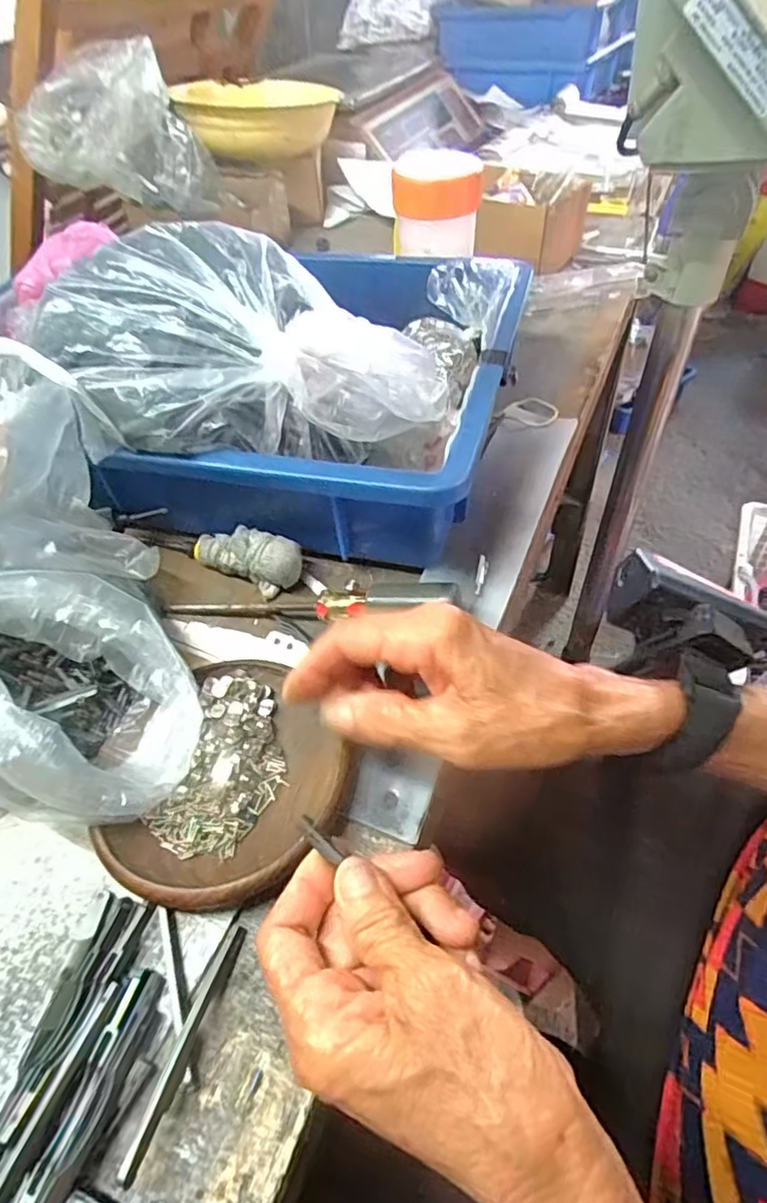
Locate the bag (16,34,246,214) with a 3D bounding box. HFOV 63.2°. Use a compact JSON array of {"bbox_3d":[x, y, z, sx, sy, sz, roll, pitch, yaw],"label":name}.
[{"bbox_3d":[-0.262,-0.463,0.624,0.181,0.122,0.125,-19,50,-13],"label":"bag"}]

